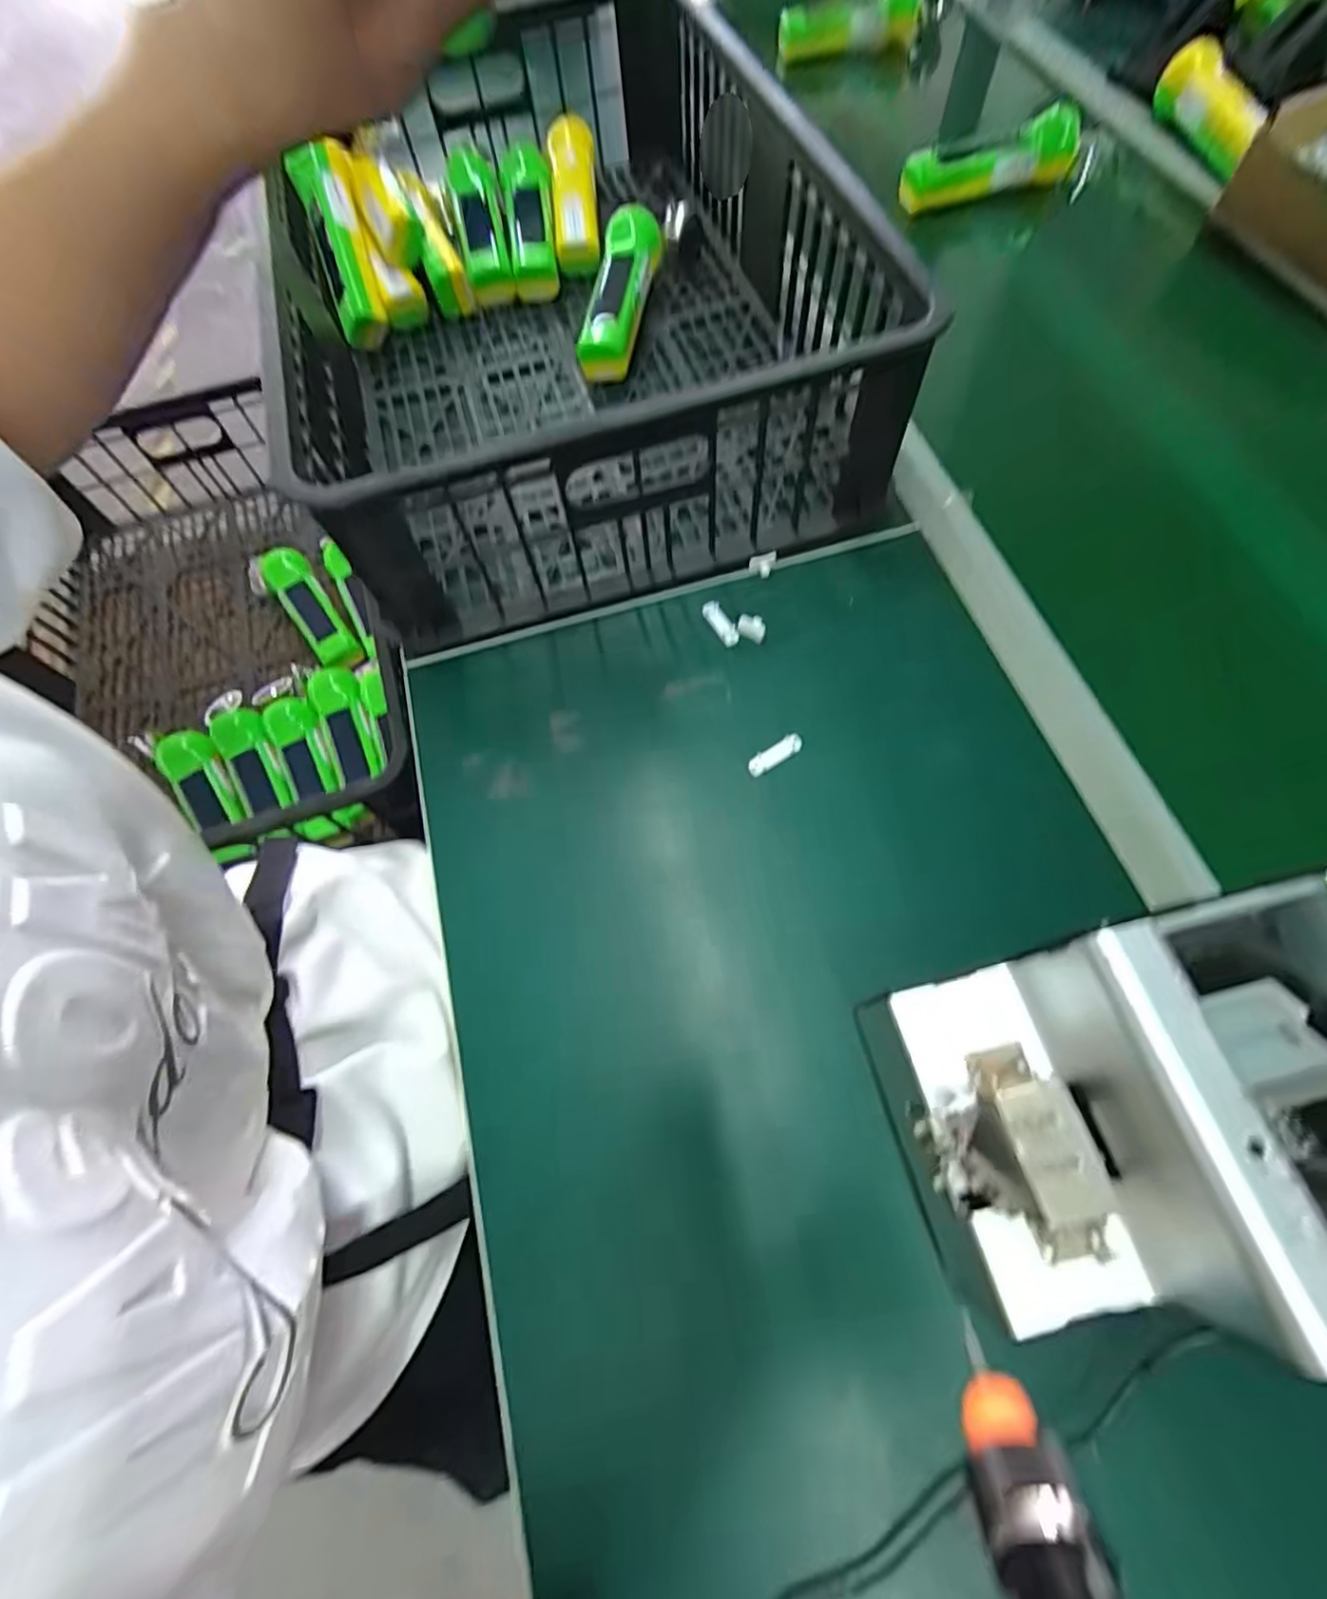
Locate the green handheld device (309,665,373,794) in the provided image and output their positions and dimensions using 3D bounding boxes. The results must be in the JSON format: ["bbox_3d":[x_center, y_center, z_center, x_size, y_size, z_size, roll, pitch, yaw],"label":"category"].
[{"bbox_3d":[-0.329,-0.076,0.651,0.047,0.030,0.127,-21,66,-7],"label":"green handheld device"}]

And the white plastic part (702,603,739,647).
[{"bbox_3d":[0.040,-0.126,0.449,0.013,0.006,0.037,-26,67,-9],"label":"white plastic part"}]

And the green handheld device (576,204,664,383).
[{"bbox_3d":[-0.040,-0.455,0.568,0.054,0.045,0.181,9,66,7],"label":"green handheld device"}]

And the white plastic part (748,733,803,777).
[{"bbox_3d":[0.072,-0.029,0.406,0.040,0.007,0.012,-31,68,-11],"label":"white plastic part"}]

